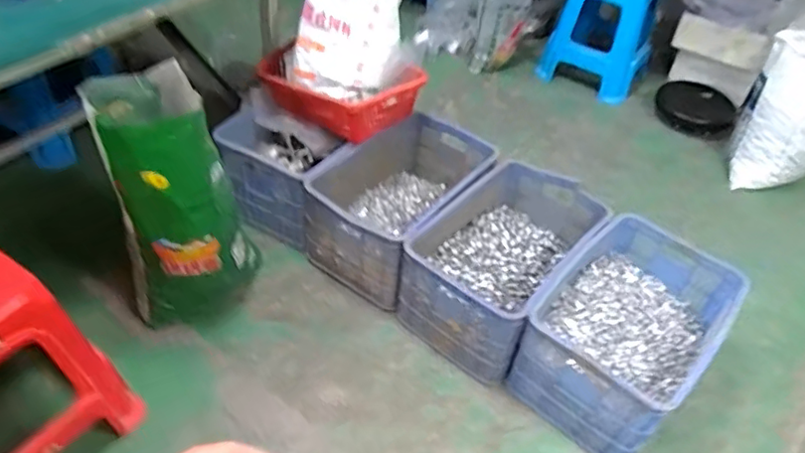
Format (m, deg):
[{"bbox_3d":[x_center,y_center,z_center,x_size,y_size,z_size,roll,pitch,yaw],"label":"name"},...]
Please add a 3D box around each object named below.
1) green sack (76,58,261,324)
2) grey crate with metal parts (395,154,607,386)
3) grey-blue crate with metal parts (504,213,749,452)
[{"bbox_3d":[-0.576,-0.058,1.538,0.329,0.659,0.307,-15,49,-21],"label":"green sack"},{"bbox_3d":[0.289,0.087,1.721,0.392,0.280,0.598,32,50,23],"label":"grey crate with metal parts"},{"bbox_3d":[0.588,0.258,1.560,0.364,0.292,0.610,33,50,23],"label":"grey-blue crate with metal parts"}]

